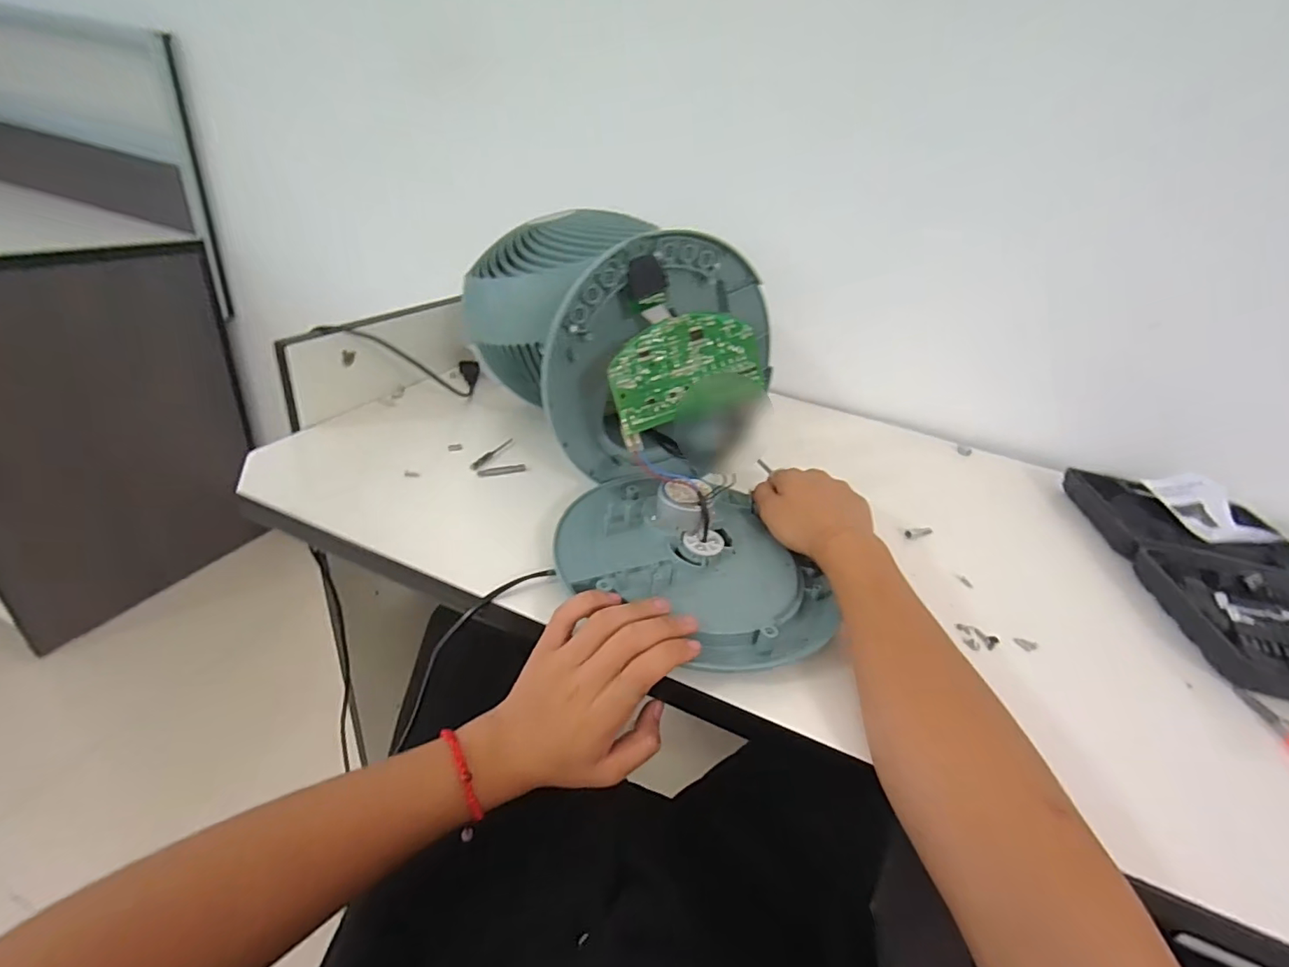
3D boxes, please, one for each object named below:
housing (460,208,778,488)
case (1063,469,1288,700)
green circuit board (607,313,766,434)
[{"bbox_3d":[-0.030,-0.159,0.588,0.242,0.213,0.248,-15,40,-33],"label":"housing"},{"bbox_3d":[0.610,0.088,0.556,0.206,0.029,0.341,8,36,7],"label":"case"},{"bbox_3d":[0.038,-0.099,0.472,0.140,0.082,0.009,-18,14,-21],"label":"green circuit board"}]

